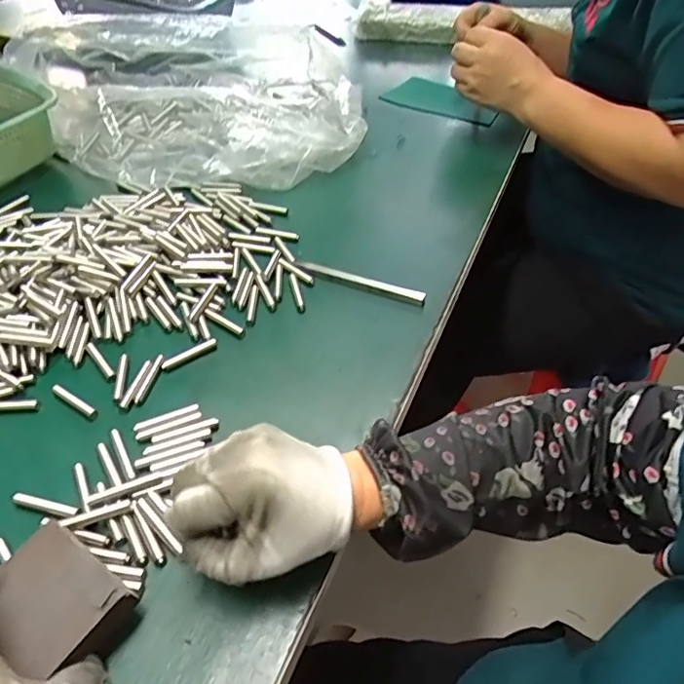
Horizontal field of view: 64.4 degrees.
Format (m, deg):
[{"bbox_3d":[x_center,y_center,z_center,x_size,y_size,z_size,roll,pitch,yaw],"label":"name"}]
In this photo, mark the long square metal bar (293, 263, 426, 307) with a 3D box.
[{"bbox_3d":[0.015,-0.056,0.511,0.129,0.011,0.010,17,49,19],"label":"long square metal bar"}]

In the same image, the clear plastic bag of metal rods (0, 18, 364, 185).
[{"bbox_3d":[-0.183,-0.342,0.720,0.400,0.106,0.364,-18,50,-13],"label":"clear plastic bag of metal rods"}]

